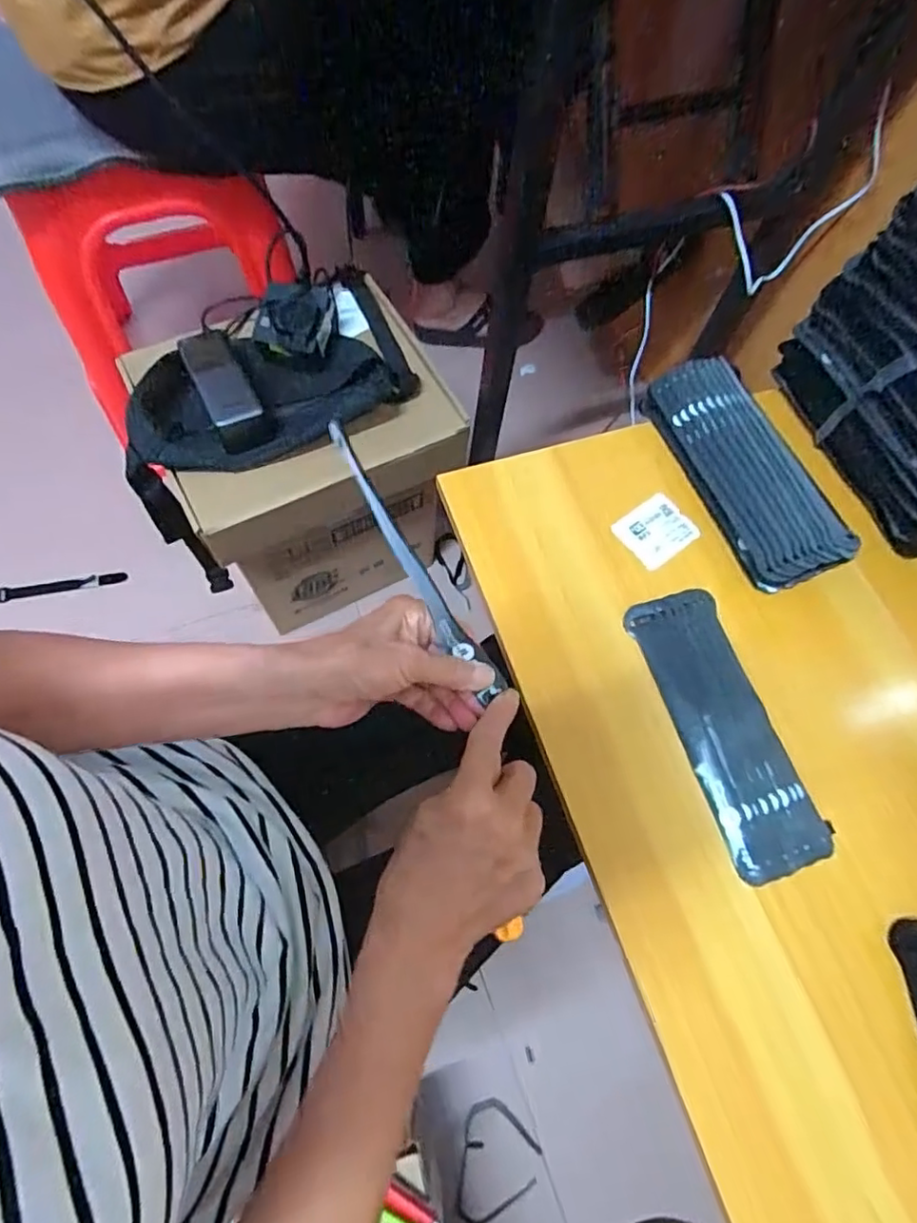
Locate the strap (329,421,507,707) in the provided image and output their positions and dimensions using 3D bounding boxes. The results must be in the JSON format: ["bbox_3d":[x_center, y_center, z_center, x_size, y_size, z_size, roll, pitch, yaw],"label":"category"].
[{"bbox_3d":[-0.028,-0.029,0.355,0.022,0.011,0.184,-32,95,-13],"label":"strap"}]

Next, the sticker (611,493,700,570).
[{"bbox_3d":[0.159,-0.065,0.480,0.058,0.005,0.049,-34,74,-14],"label":"sticker"}]

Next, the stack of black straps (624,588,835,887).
[{"bbox_3d":[0.188,0.080,0.421,0.073,0.010,0.198,-17,71,-9],"label":"stack of black straps"}]

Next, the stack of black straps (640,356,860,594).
[{"bbox_3d":[0.235,-0.117,0.484,0.085,0.035,0.203,-18,71,-9],"label":"stack of black straps"}]

